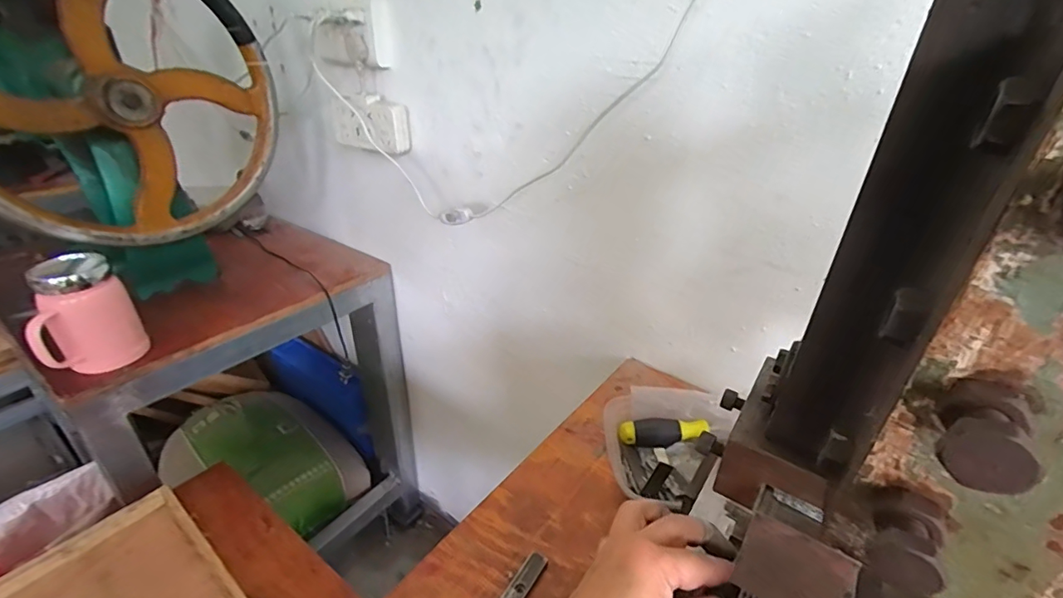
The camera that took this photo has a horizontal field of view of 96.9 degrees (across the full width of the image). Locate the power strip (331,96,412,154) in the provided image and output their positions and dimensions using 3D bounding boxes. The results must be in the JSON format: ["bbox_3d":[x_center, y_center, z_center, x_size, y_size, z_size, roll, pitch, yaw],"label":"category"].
[{"bbox_3d":[-0.259,-0.280,0.759,0.128,0.077,0.040,16,32,23],"label":"power strip"}]

